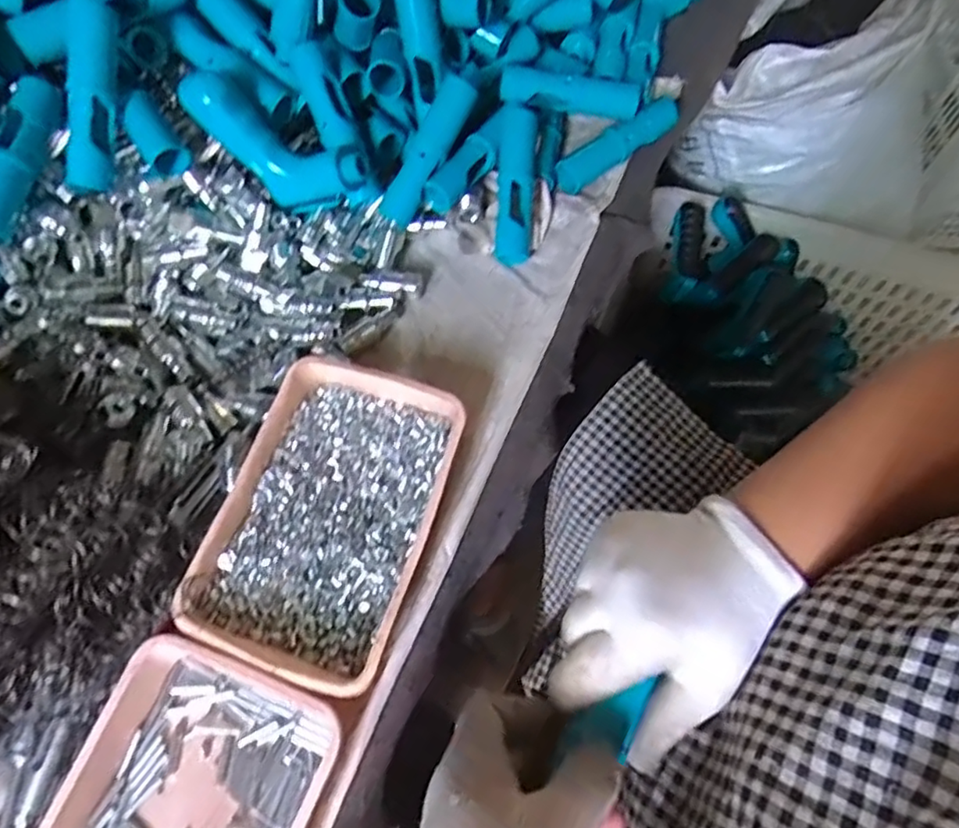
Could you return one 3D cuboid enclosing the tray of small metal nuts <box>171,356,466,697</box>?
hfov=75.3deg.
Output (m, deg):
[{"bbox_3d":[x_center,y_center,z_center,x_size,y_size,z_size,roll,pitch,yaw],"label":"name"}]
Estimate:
[{"bbox_3d":[-0.100,0.066,0.422,0.138,0.035,0.203,16,68,9],"label":"tray of small metal nuts"}]

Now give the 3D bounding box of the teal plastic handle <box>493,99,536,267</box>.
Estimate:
[{"bbox_3d":[0.030,-0.199,0.519,0.031,0.033,0.144,2,87,0],"label":"teal plastic handle"}]

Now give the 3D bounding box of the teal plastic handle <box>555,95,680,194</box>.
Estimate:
[{"bbox_3d":[0.122,-0.240,0.550,0.124,0.030,0.027,-36,70,-12],"label":"teal plastic handle"}]

